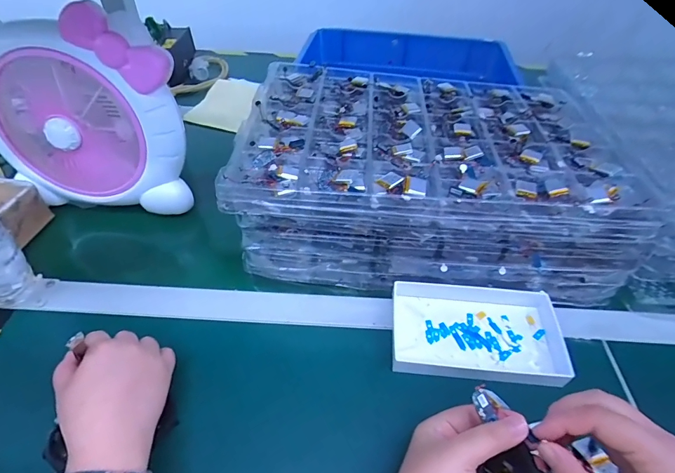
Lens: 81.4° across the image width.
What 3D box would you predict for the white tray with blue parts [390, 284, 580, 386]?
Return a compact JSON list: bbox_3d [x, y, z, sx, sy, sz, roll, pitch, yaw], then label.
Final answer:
[{"bbox_3d":[0.150,0.101,0.428,0.176,0.026,0.105,8,46,5],"label":"white tray with blue parts"}]

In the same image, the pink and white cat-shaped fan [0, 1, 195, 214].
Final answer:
[{"bbox_3d":[-0.322,-0.143,0.499,0.249,0.240,0.082,7,46,4],"label":"pink and white cat-shaped fan"}]

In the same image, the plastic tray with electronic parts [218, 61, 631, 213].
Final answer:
[{"bbox_3d":[0.108,-0.142,0.499,0.440,0.027,0.317,4,46,1],"label":"plastic tray with electronic parts"}]

